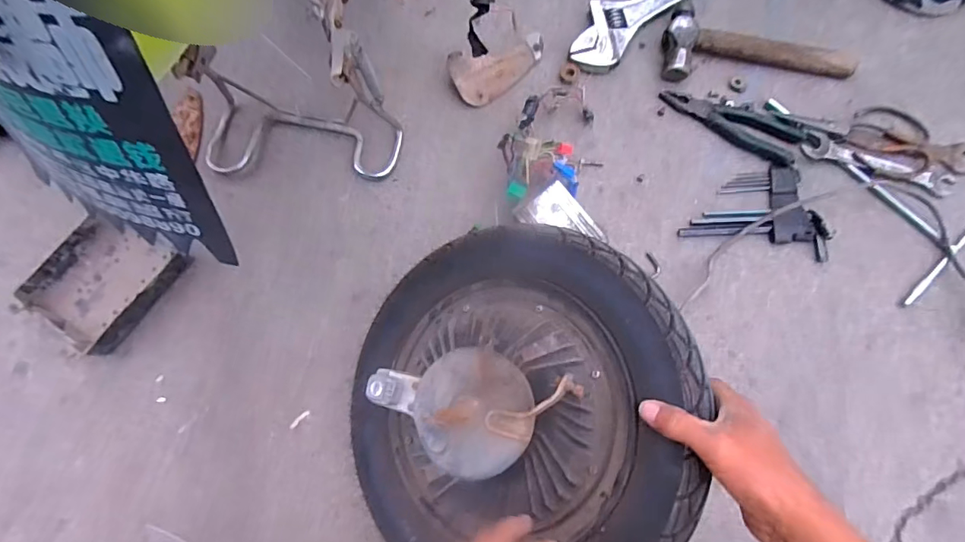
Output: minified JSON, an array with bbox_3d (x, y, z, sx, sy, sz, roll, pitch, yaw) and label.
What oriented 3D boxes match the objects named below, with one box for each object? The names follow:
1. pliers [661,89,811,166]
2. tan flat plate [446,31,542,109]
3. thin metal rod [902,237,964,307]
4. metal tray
[{"bbox_3d":[0.330,-0.201,0.674,0.182,0.013,0.059,29,80,8],"label":"pliers"},{"bbox_3d":[0.024,-0.281,0.701,0.135,0.021,0.073,-24,99,-9],"label":"tan flat plate"},{"bbox_3d":[0.583,-0.025,0.624,0.191,0.007,0.012,-42,79,-8],"label":"thin metal rod"},{"bbox_3d":[-0.468,0.015,0.629,0.134,0.044,0.151,32,80,8],"label":"metal tray"}]

